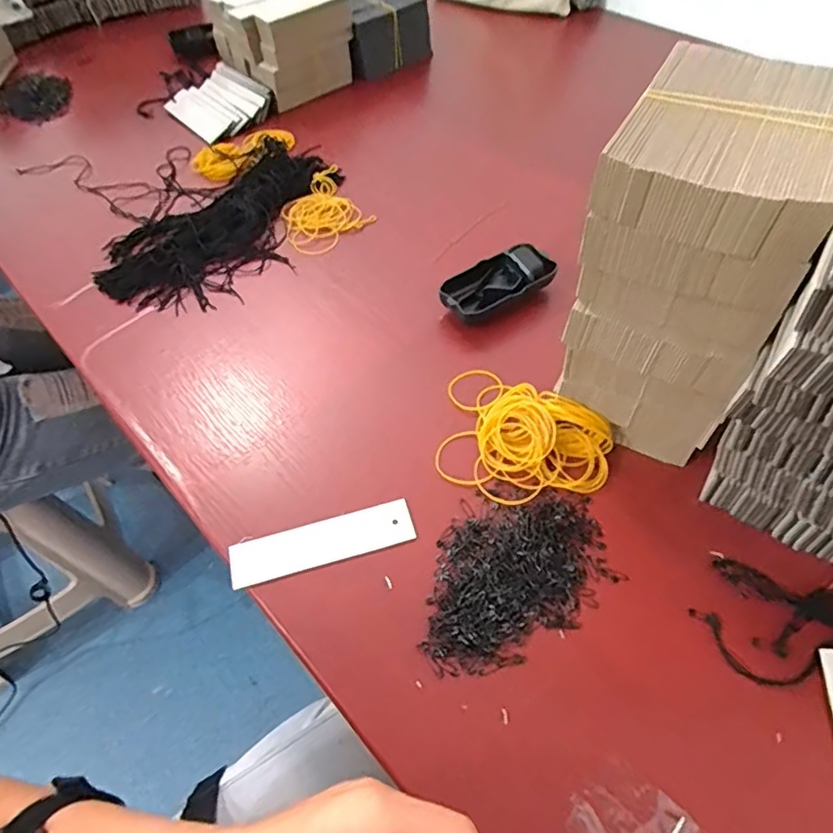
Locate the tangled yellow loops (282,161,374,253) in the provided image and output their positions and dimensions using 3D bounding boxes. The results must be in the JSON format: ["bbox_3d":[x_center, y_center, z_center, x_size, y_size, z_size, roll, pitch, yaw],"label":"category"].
[{"bbox_3d":[-0.104,-0.228,0.617,0.088,0.020,0.112,-20,55,-13],"label":"tangled yellow loops"}]

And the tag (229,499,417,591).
[{"bbox_3d":[-0.065,0.088,0.391,0.125,0.004,0.032,-14,54,-8],"label":"tag"}]

